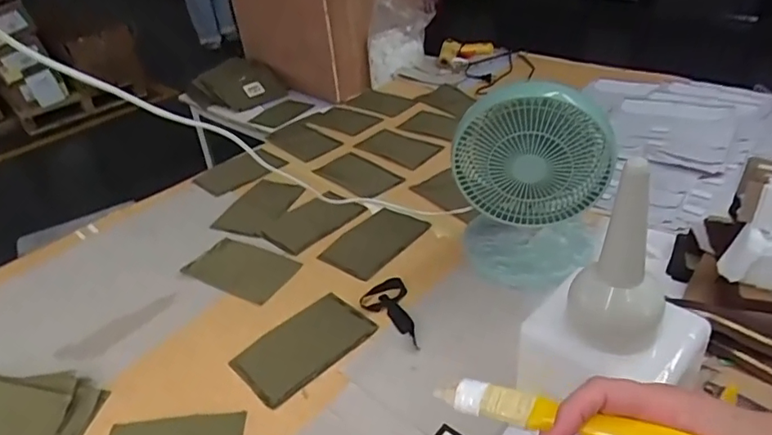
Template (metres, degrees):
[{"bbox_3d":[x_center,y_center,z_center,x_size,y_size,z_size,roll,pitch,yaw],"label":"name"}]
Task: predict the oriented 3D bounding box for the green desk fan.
[{"bbox_3d":[0.218,-0.063,0.812,0.211,0.301,0.191,5,34,16],"label":"green desk fan"}]

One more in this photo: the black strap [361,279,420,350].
[{"bbox_3d":[0.003,0.141,0.797,0.069,0.035,0.131,-8,32,-6],"label":"black strap"}]

